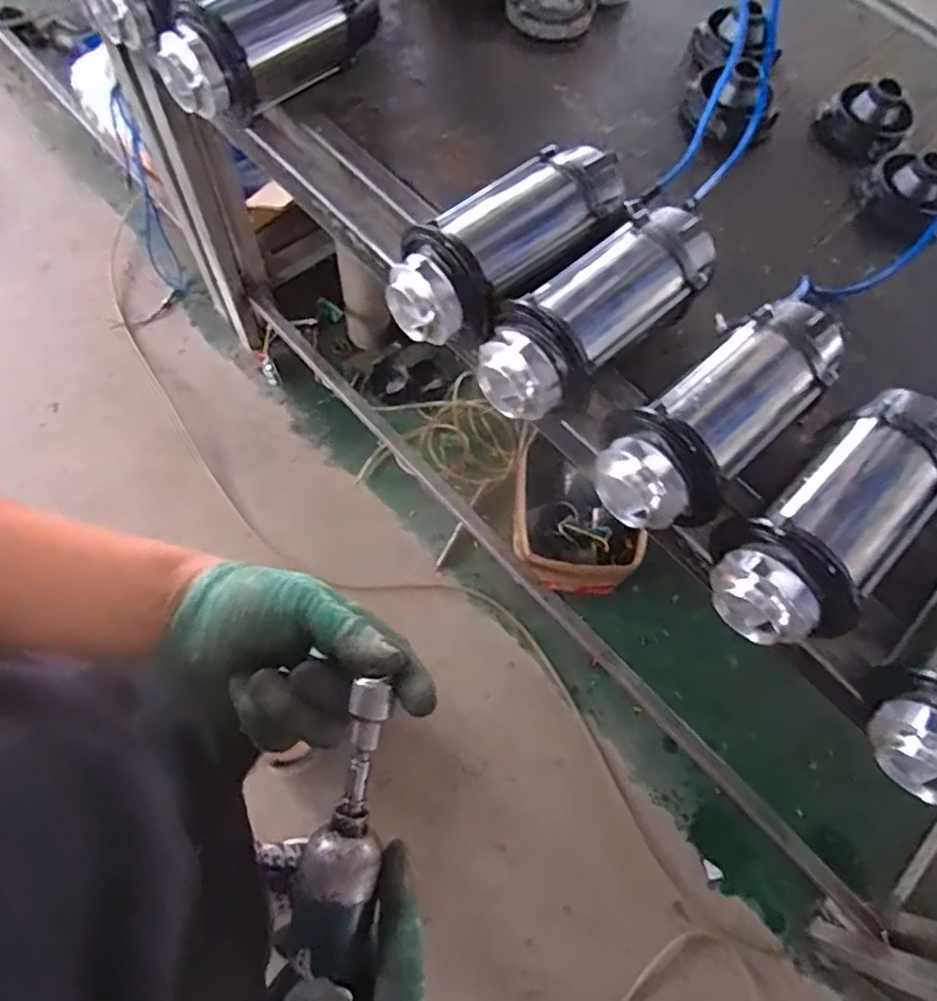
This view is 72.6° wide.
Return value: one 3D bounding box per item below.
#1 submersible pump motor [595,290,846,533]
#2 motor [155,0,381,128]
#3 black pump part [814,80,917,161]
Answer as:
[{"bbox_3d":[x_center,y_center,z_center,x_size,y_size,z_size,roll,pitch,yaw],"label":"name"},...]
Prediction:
[{"bbox_3d":[0.267,-0.093,0.673,0.312,0.101,0.127,-39,75,-19],"label":"submersible pump motor"},{"bbox_3d":[-0.262,-0.618,0.857,0.114,0.126,0.311,41,70,12],"label":"motor"},{"bbox_3d":[0.587,-0.564,0.945,0.132,0.064,0.097,38,69,11],"label":"black pump part"}]

